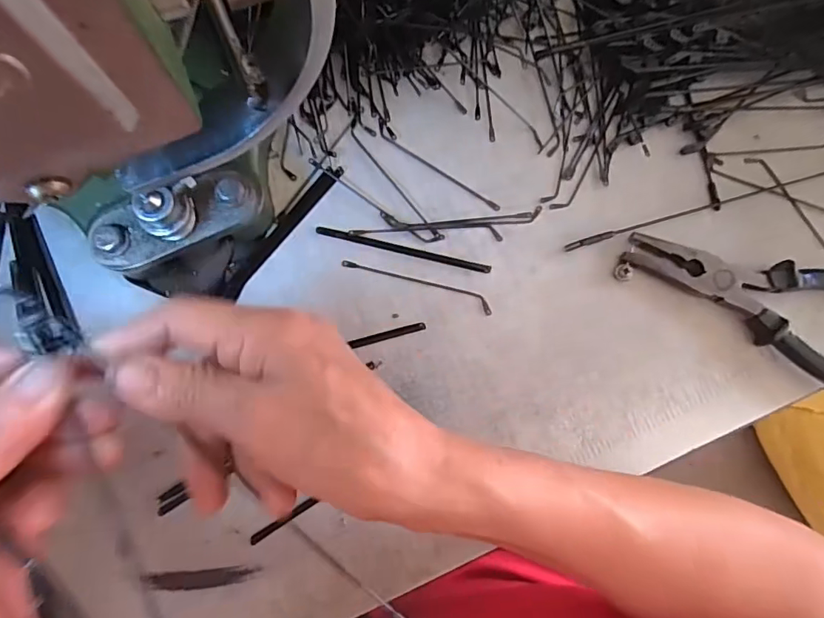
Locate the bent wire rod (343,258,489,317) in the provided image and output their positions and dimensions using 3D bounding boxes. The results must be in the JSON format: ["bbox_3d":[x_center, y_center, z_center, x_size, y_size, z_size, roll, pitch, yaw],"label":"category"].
[{"bbox_3d":[0.004,-0.014,0.287,0.087,0.004,0.009,17,82,-1],"label":"bent wire rod"}]

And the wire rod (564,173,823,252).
[{"bbox_3d":[0.187,-0.064,0.302,0.206,0.007,0.004,-16,84,-5],"label":"wire rod"}]

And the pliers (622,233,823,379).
[{"bbox_3d":[0.210,-0.009,0.290,0.176,0.018,0.067,26,82,0],"label":"pliers"}]

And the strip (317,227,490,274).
[{"bbox_3d":[-0.004,-0.034,0.287,0.098,0.004,0.004,13,82,-1],"label":"strip"}]

